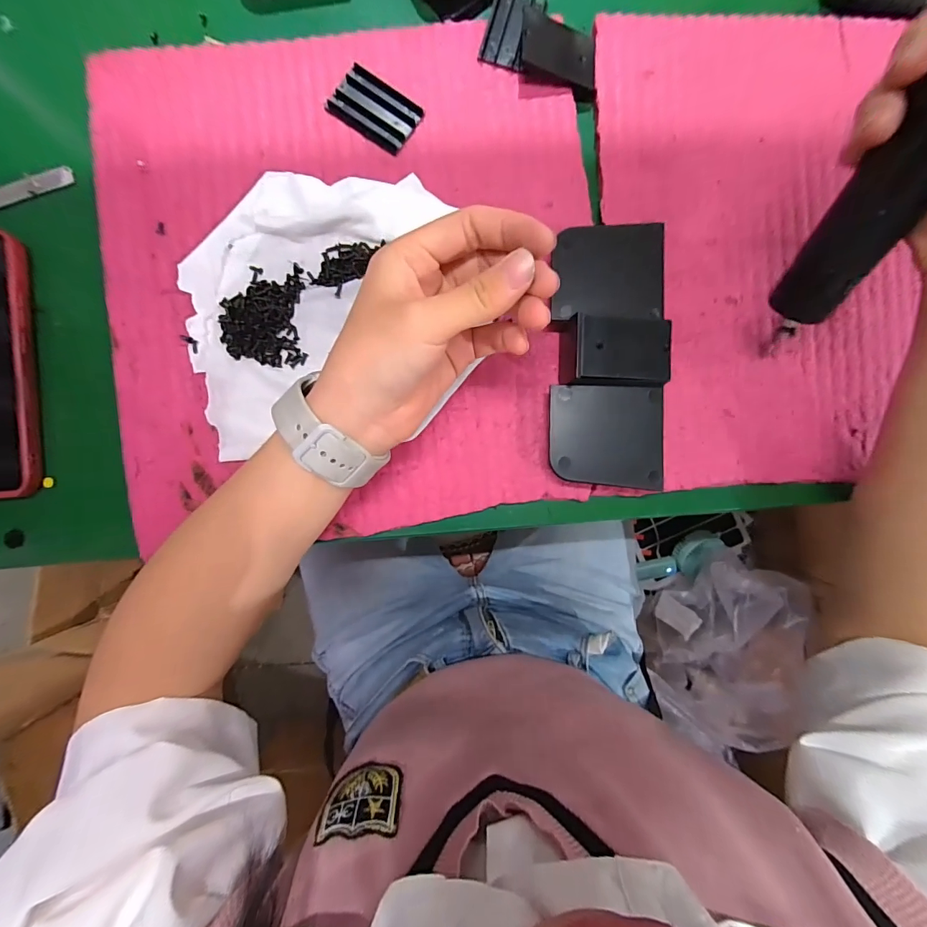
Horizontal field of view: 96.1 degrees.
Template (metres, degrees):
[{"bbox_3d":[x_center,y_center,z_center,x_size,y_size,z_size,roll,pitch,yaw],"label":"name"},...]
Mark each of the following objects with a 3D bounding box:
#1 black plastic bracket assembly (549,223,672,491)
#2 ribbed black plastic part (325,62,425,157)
[{"bbox_3d":[0.091,-0.069,0.260,0.071,0.032,0.161,3,88,-2],"label":"black plastic bracket assembly"},{"bbox_3d":[-0.057,-0.229,0.270,0.052,0.005,0.035,32,88,-1],"label":"ribbed black plastic part"}]

